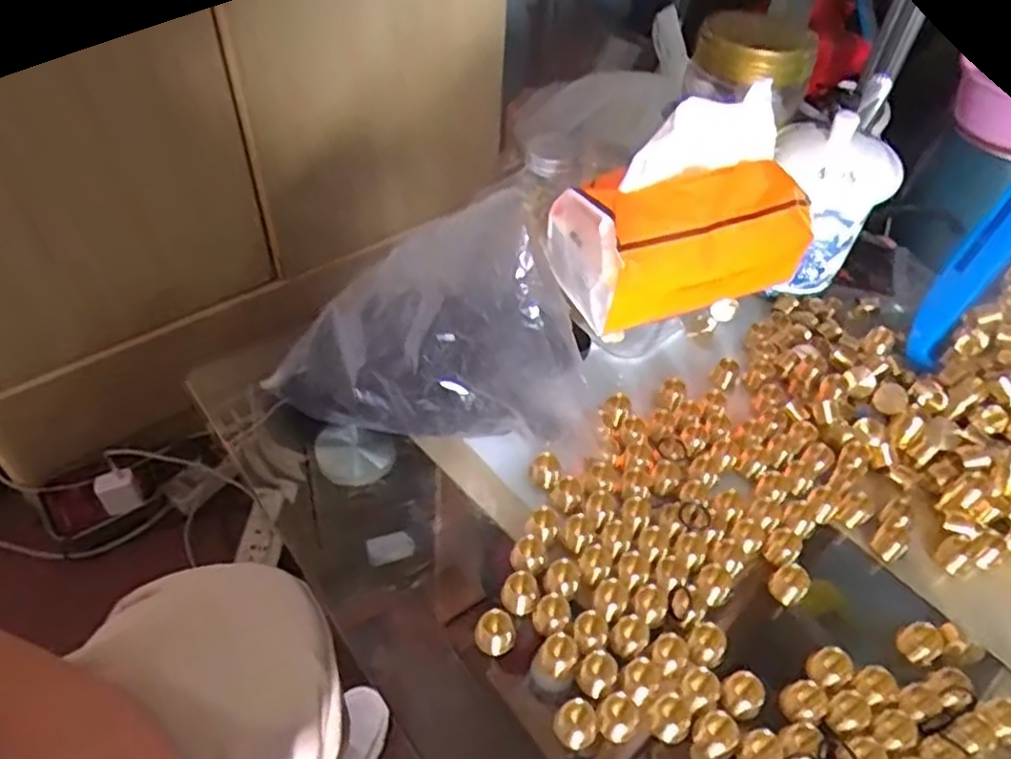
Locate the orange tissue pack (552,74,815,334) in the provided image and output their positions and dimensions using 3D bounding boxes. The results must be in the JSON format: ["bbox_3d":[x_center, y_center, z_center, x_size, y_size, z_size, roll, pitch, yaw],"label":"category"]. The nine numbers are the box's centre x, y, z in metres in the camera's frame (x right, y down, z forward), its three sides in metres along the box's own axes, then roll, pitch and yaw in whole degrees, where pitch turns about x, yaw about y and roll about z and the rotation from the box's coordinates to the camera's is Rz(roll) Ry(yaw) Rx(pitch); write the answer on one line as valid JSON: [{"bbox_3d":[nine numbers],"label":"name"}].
[{"bbox_3d":[0.118,-0.112,0.458,0.153,0.115,0.090,-15,50,-18],"label":"orange tissue pack"}]

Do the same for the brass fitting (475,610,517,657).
[{"bbox_3d":[-0.006,0.136,0.380,0.020,0.017,0.018,-19,52,-18],"label":"brass fitting"}]

